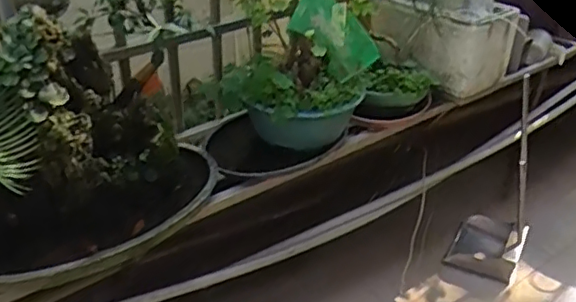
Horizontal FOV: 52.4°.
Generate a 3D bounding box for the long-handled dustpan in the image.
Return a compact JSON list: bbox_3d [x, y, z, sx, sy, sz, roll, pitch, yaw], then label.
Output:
[{"bbox_3d":[0.666,0.099,1.832,0.218,0.593,0.256,16,34,24],"label":"long-handled dustpan"}]

